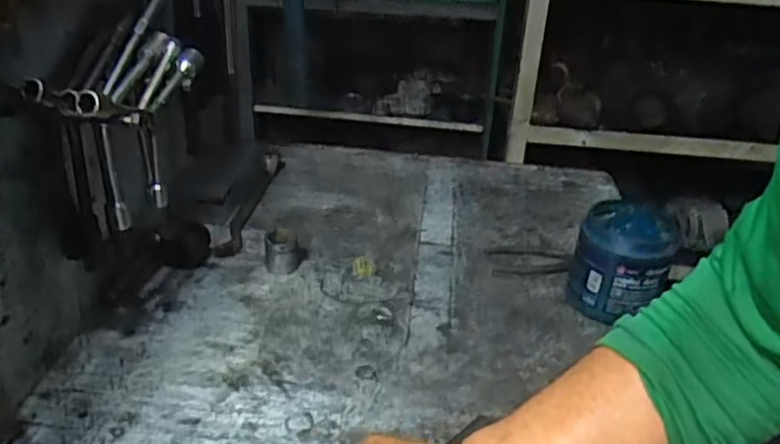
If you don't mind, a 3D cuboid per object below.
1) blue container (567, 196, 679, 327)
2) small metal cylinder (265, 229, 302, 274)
[{"bbox_3d":[0.240,0.043,0.671,0.094,0.099,0.111,14,31,16],"label":"blue container"},{"bbox_3d":[-0.117,0.030,0.706,0.037,0.042,0.041,-2,31,-11],"label":"small metal cylinder"}]

